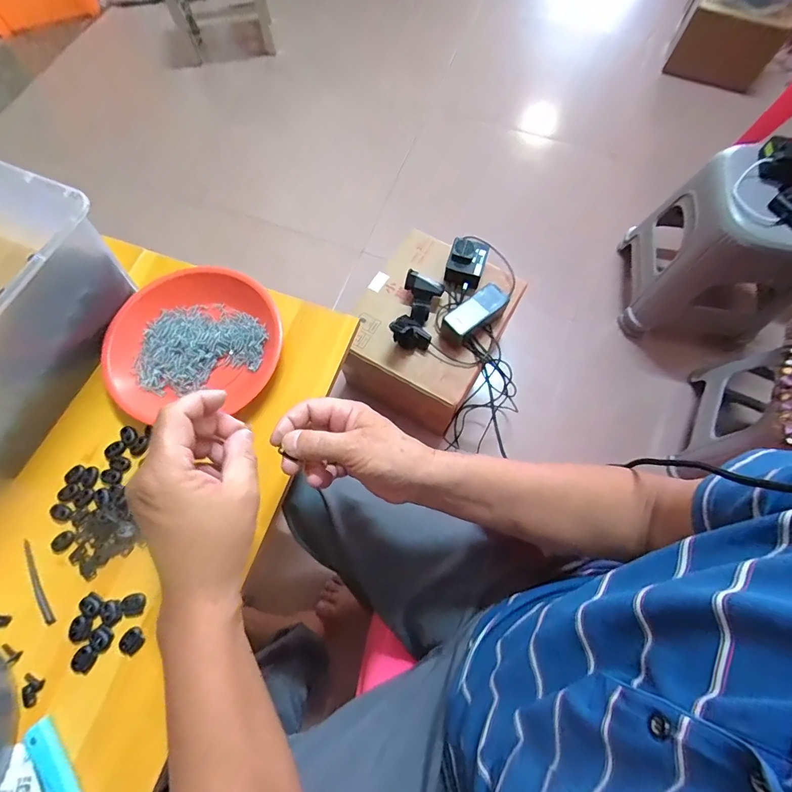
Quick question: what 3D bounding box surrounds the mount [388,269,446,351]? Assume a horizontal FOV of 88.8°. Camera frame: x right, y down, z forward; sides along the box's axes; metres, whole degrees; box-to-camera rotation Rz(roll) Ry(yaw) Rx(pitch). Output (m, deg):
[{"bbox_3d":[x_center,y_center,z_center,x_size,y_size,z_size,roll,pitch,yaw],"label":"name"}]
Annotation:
[{"bbox_3d":[0.041,-0.160,0.746,0.072,0.062,0.140,14,72,5],"label":"mount"}]

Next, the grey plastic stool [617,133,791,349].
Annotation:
[{"bbox_3d":[0.732,-0.317,0.914,0.289,0.371,0.292,9,71,4],"label":"grey plastic stool"}]

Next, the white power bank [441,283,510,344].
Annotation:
[{"bbox_3d":[0.144,-0.150,0.744,0.131,0.047,0.051,-37,74,-11],"label":"white power bank"}]

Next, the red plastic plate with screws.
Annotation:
[{"bbox_3d":[-0.224,-0.063,0.462,0.186,0.032,0.167,-7,71,-2],"label":"red plastic plate with screws"}]

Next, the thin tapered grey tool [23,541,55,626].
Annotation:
[{"bbox_3d":[-0.351,0.181,0.395,0.011,0.005,0.088,-31,73,-10],"label":"thin tapered grey tool"}]

